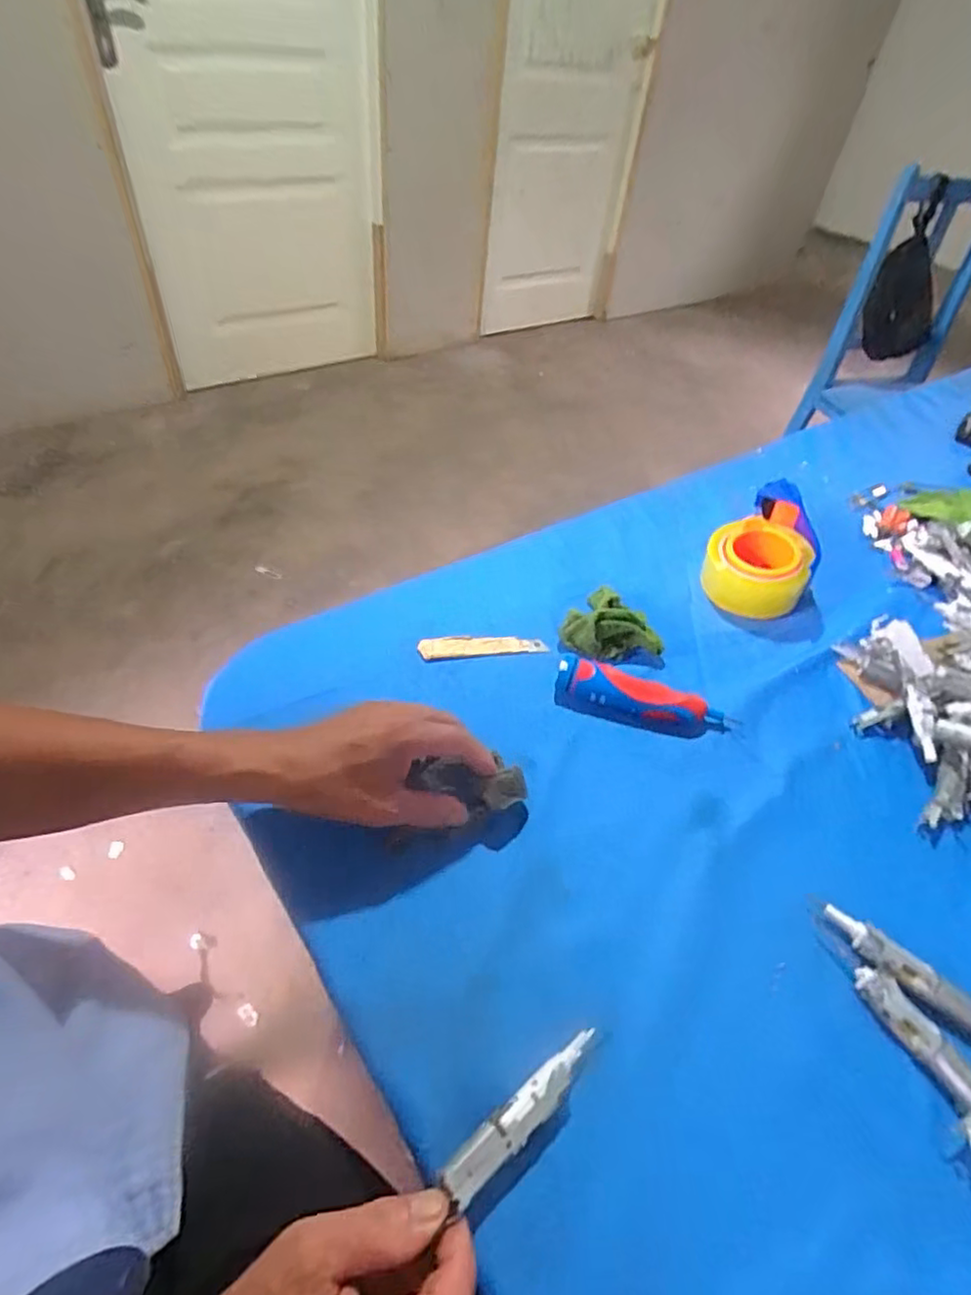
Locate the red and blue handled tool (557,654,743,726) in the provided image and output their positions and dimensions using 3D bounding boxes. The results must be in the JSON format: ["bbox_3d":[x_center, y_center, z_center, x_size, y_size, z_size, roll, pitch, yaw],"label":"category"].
[{"bbox_3d":[0.137,0.041,0.549,0.150,0.033,0.033,13,46,8],"label":"red and blue handled tool"}]

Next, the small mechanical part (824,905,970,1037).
[{"bbox_3d":[0.280,0.217,0.408,0.023,0.021,0.129,-34,57,-31],"label":"small mechanical part"}]

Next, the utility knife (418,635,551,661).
[{"bbox_3d":[-0.003,-0.002,0.599,0.118,0.007,0.023,-4,47,-8],"label":"utility knife"}]

